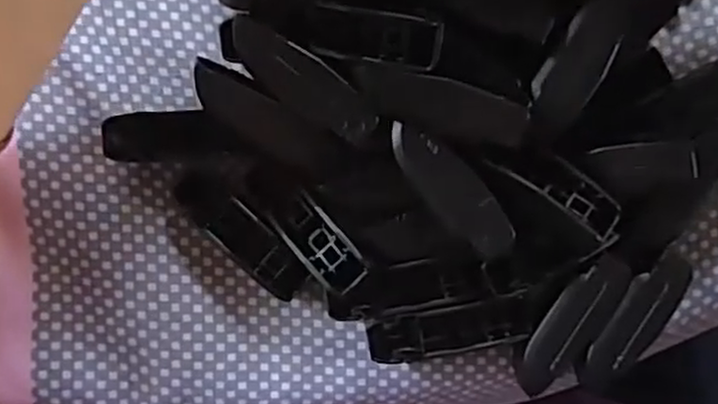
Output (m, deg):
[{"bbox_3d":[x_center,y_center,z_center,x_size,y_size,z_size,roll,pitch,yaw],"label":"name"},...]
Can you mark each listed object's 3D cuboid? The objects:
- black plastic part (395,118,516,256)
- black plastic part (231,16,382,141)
[{"bbox_3d":[0.029,-0.004,0.225,0.017,0.004,0.051,-39,90,2],"label":"black plastic part"},{"bbox_3d":[-0.018,-0.038,0.225,0.053,0.006,0.016,35,91,-1],"label":"black plastic part"}]

